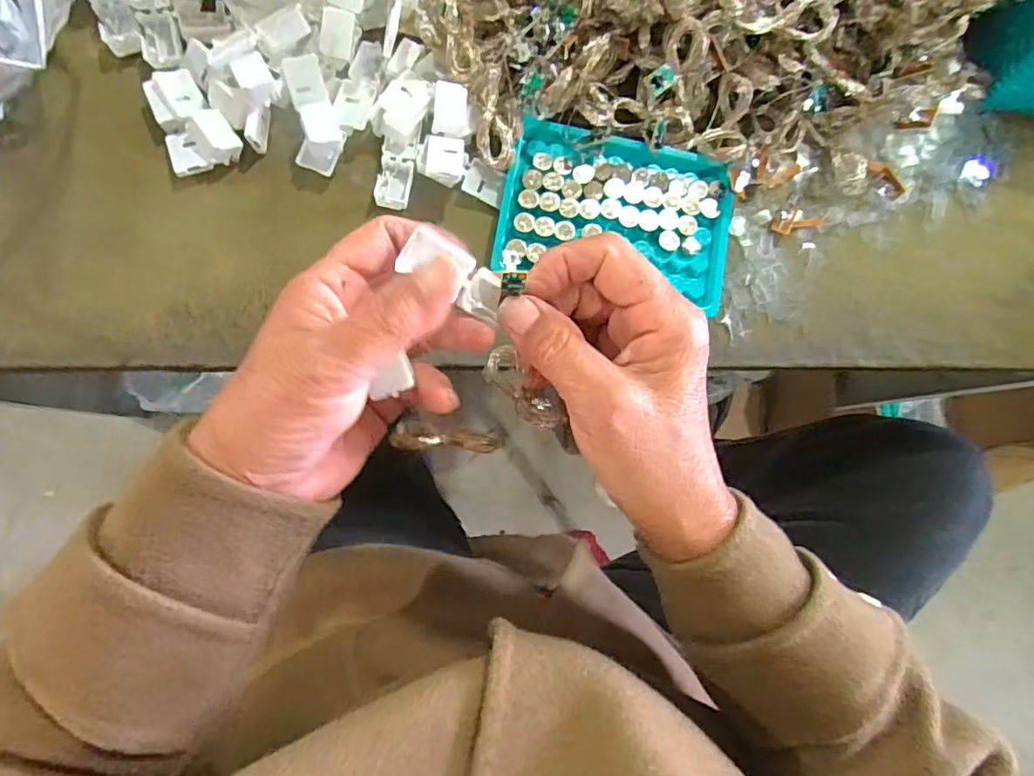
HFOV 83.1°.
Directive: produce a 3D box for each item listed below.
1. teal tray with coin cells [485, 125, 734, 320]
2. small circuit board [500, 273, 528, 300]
[{"bbox_3d":[0.056,-0.098,0.330,0.128,0.018,0.085,9,83,-5],"label":"teal tray with coin cells"},{"bbox_3d":[-0.002,-0.040,0.226,0.008,0.004,0.009,1,84,-5],"label":"small circuit board"}]

